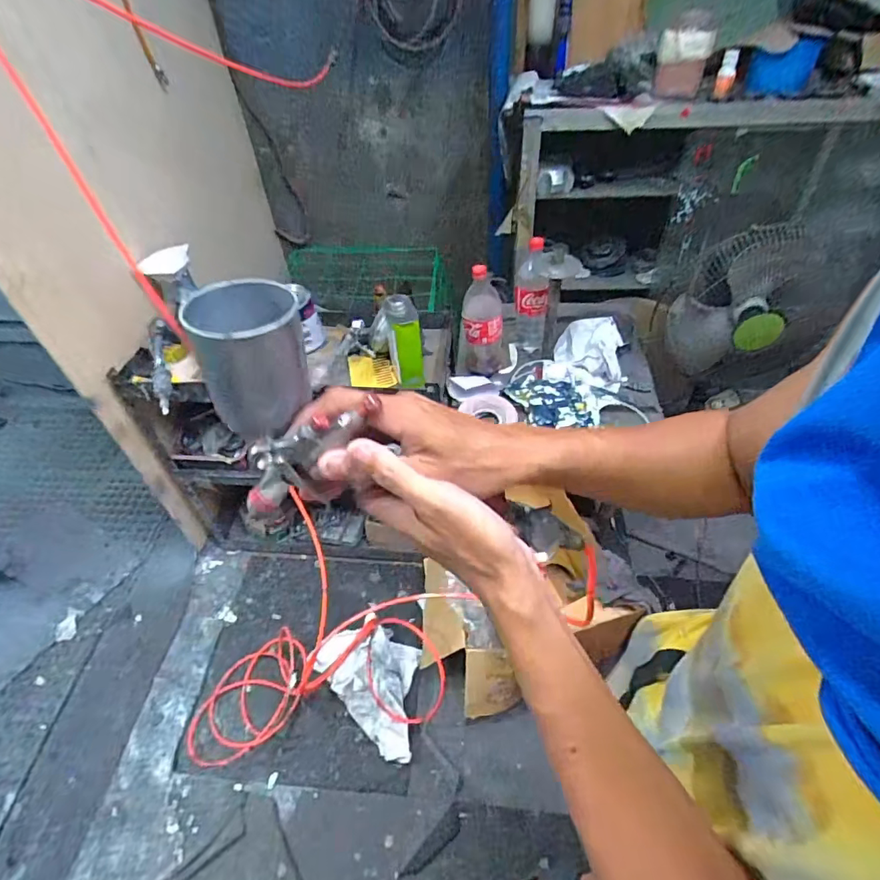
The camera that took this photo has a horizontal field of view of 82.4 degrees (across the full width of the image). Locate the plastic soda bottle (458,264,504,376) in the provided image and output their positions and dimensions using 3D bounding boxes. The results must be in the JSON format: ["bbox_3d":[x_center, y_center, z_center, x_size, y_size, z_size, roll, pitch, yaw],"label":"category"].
[{"bbox_3d":[0.104,-0.285,1.214,0.115,0.278,0.082,-3,48,2],"label":"plastic soda bottle"}]

